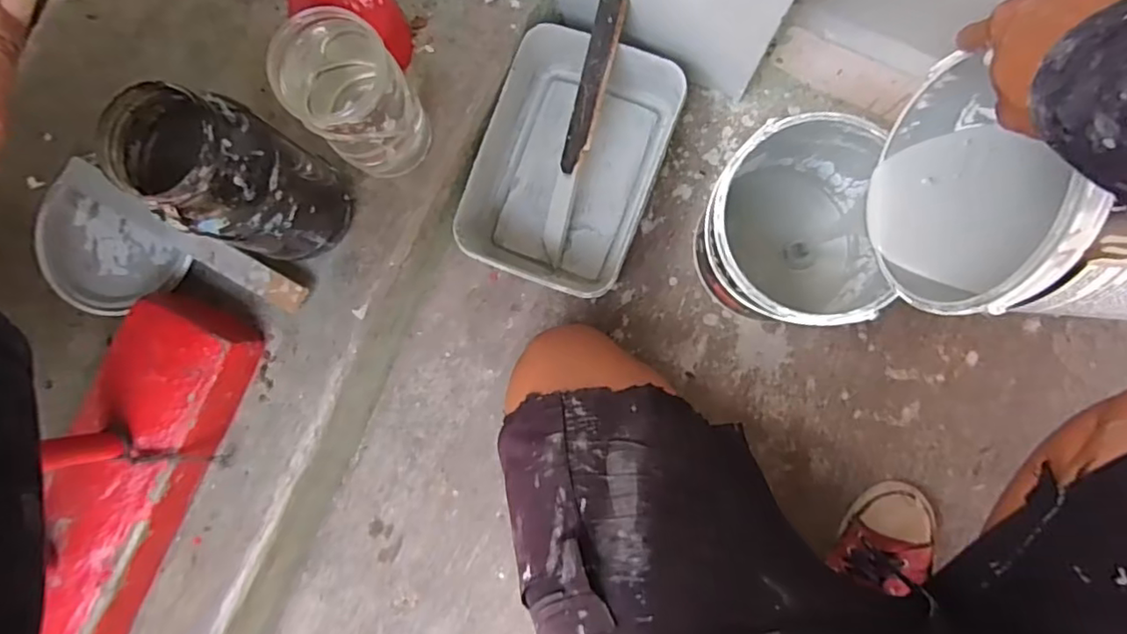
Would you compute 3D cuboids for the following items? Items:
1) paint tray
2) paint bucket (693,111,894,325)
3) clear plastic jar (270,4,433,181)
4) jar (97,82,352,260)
[{"bbox_3d":[0.005,-0.185,0.680,0.204,0.087,0.291,20,88,4],"label":"paint tray"},{"bbox_3d":[0.229,-0.081,0.617,0.177,0.217,0.184,0,86,3],"label":"paint bucket"},{"bbox_3d":[-0.190,-0.200,0.554,0.099,0.164,0.093,0,86,3],"label":"clear plastic jar"},{"bbox_3d":[-0.287,-0.119,0.533,0.120,0.204,0.108,11,87,4],"label":"jar"}]

